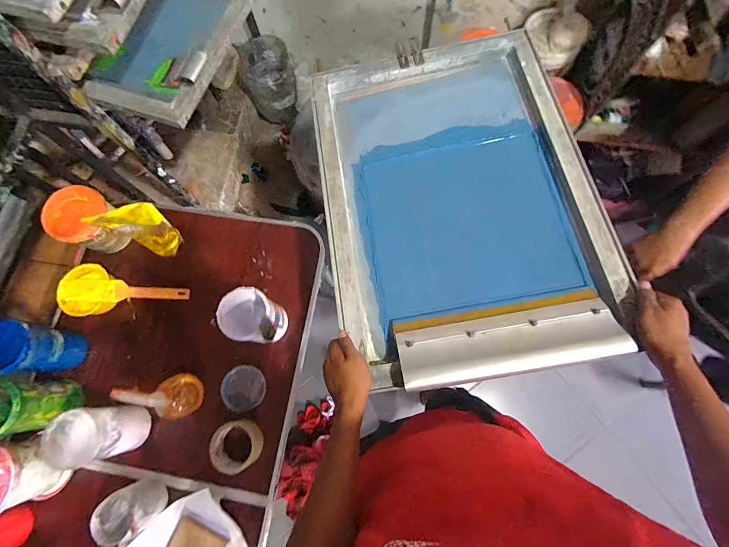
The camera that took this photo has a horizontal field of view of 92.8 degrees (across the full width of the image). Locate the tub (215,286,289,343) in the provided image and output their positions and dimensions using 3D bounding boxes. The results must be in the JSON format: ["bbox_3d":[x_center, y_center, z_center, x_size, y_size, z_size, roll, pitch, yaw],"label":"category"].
[{"bbox_3d":[-0.225,0.092,0.727,0.102,0.152,0.096,0,74,2],"label":"tub"}]

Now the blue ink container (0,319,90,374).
[{"bbox_3d":[-0.683,0.155,0.725,0.099,0.149,0.100,6,75,3],"label":"blue ink container"}]

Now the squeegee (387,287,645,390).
[{"bbox_3d":[0.216,0.104,0.544,0.324,0.032,0.118,-13,50,3],"label":"squeegee"}]

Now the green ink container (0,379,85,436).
[{"bbox_3d":[-0.666,0.260,0.694,0.101,0.143,0.105,-4,74,0],"label":"green ink container"}]

